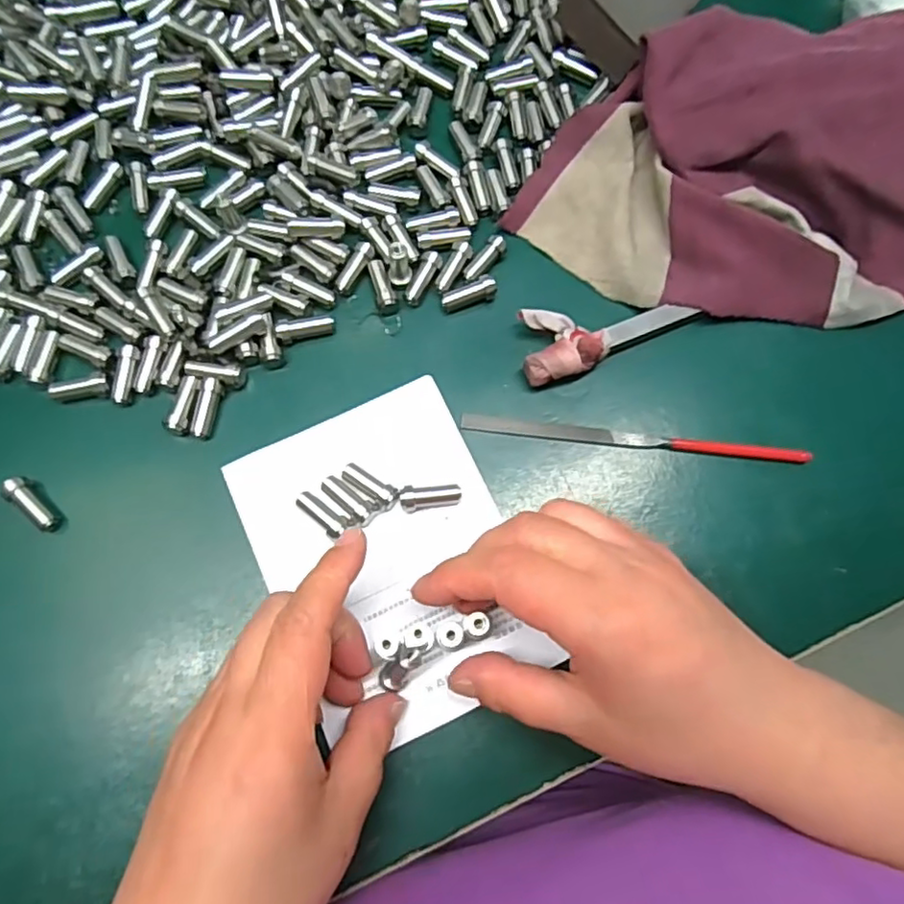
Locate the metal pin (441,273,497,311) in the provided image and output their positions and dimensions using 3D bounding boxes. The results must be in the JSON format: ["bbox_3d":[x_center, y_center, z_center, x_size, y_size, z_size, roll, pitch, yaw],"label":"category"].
[{"bbox_3d":[0.008,-0.076,0.309,0.027,0.011,0.011,-16,77,-5],"label":"metal pin"}]

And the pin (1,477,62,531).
[{"bbox_3d":[-0.181,0.022,0.273,0.029,0.007,0.008,42,79,9],"label":"pin"}]

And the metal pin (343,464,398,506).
[{"bbox_3d":[-0.036,0.014,0.278,0.026,0.004,0.009,30,78,6],"label":"metal pin"}]

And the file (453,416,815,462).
[{"bbox_3d":[0.084,-0.006,0.293,0.158,0.004,0.008,6,76,0],"label":"file"}]

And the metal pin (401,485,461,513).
[{"bbox_3d":[-0.009,0.020,0.279,0.026,0.010,0.010,-7,76,-3],"label":"metal pin"}]

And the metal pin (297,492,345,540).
[{"bbox_3d":[-0.057,0.027,0.274,0.025,0.004,0.008,43,79,9],"label":"metal pin"}]

